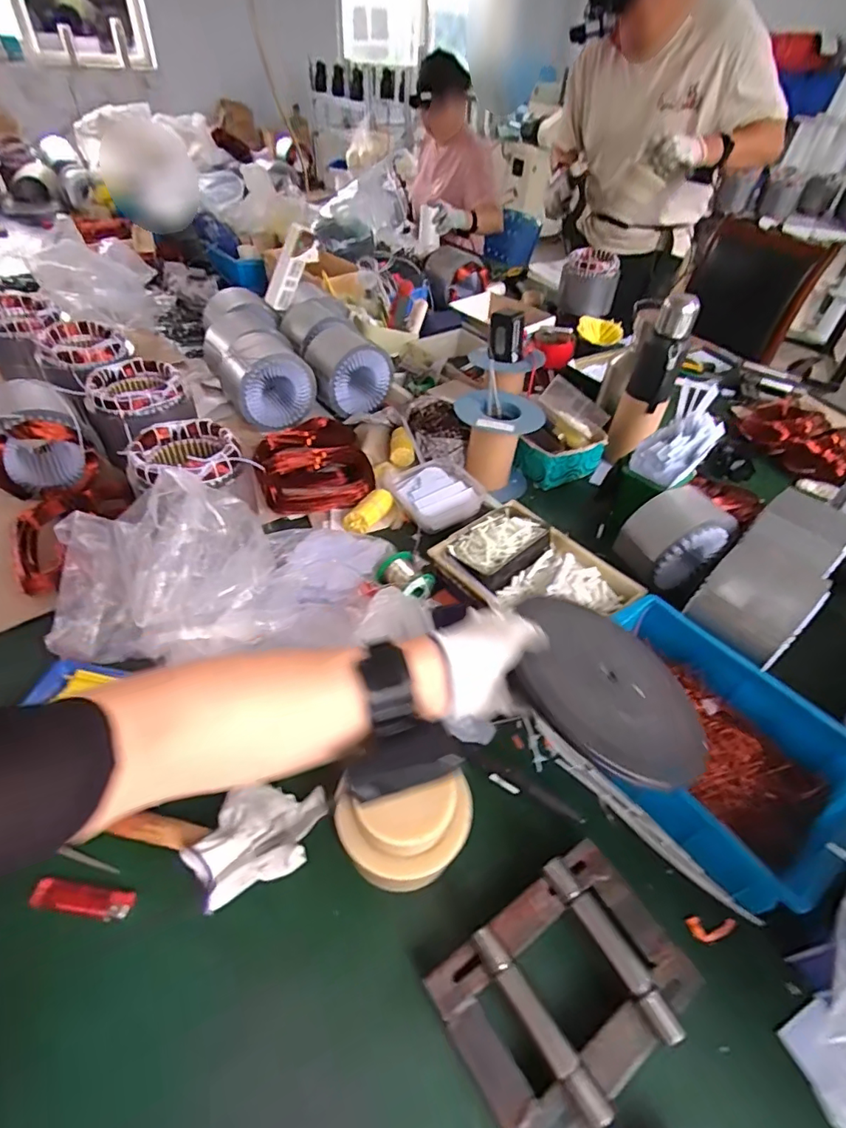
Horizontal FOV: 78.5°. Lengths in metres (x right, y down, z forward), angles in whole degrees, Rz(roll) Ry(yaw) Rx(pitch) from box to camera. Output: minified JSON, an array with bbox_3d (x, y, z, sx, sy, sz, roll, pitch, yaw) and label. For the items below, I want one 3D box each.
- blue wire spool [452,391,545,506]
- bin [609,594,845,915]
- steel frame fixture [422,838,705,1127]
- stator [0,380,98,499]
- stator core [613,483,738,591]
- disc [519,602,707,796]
[{"bbox_3d":[0.128,-0.216,0.940,0.141,0.153,0.129,3,45,-3],"label":"blue wire spool"},{"bbox_3d":[0.304,0.190,0.579,0.213,0.090,0.289,-27,54,-29],"label":"bin"},{"bbox_3d":[0.117,0.343,0.425,0.191,0.050,0.134,-25,53,-27],"label":"steel frame fixture"},{"bbox_3d":[-0.597,-0.190,0.789,0.143,0.130,0.116,-29,55,-30],"label":"stator"},{"bbox_3d":[0.354,-0.036,0.743,0.132,0.118,0.091,-17,49,-21],"label":"stator core"},{"bbox_3d":[0.164,0.103,0.449,0.165,0.012,0.176,24,34,-4],"label":"disc"}]

